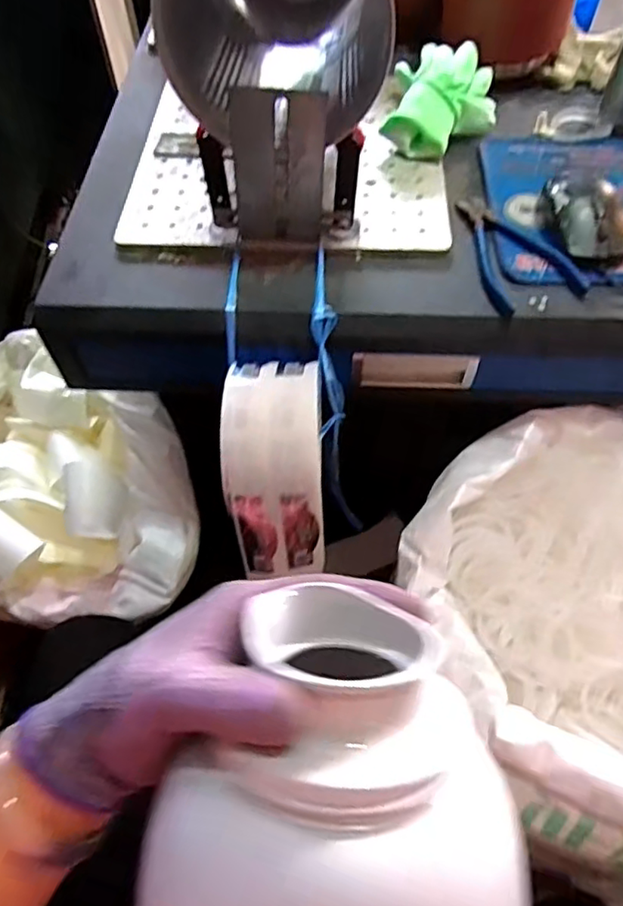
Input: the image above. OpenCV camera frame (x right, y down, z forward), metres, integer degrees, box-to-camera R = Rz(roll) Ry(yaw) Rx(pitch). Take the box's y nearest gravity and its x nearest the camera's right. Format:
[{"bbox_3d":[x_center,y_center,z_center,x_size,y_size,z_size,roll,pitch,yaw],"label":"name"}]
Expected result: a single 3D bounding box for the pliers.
[{"bbox_3d":[0.168,-0.176,0.520,0.079,0.014,0.138,-18,57,-11],"label":"pliers"}]

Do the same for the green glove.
[{"bbox_3d":[0.133,-0.351,0.594,0.100,0.056,0.131,14,57,10],"label":"green glove"}]

